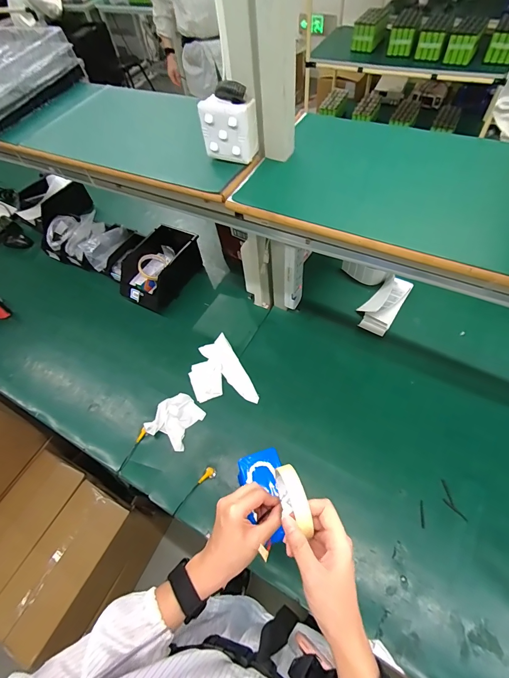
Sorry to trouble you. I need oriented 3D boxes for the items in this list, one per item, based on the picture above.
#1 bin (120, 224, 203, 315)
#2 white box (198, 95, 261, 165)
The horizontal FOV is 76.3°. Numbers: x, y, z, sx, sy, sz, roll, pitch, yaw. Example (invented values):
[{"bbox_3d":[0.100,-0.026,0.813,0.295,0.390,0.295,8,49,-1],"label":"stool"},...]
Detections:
[{"bbox_3d":[-0.299,-0.225,1.023,0.166,0.104,0.267,23,62,18],"label":"bin"},{"bbox_3d":[-0.042,-0.356,0.549,0.087,0.084,0.050,21,63,19],"label":"white box"}]

